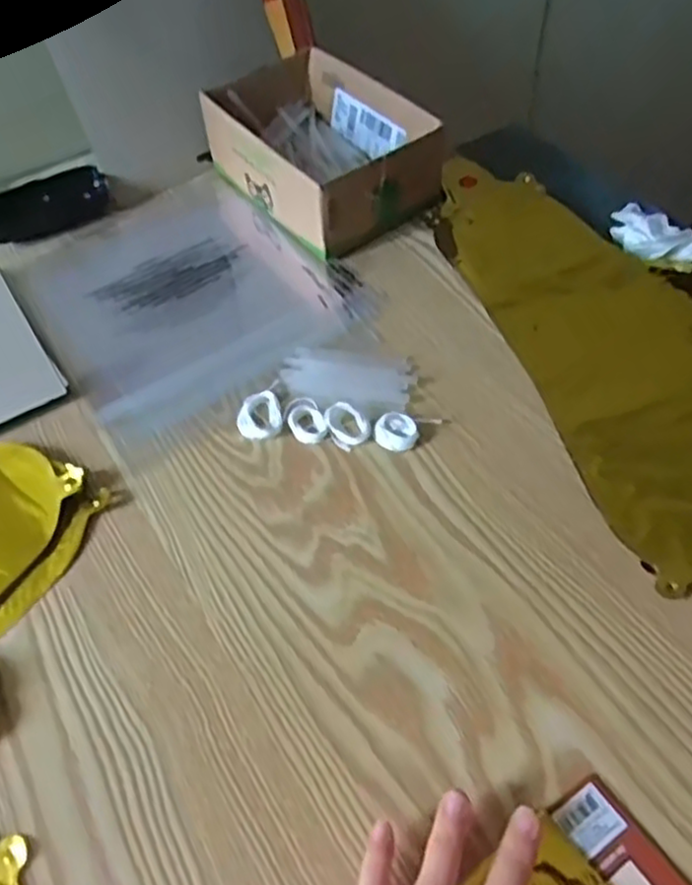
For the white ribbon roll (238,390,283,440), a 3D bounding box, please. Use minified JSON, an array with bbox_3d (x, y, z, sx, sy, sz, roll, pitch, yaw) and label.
[{"bbox_3d":[-0.058,-0.018,0.477,0.029,0.008,0.036,-10,53,-3],"label":"white ribbon roll"}]

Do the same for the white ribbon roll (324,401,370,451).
[{"bbox_3d":[-0.001,-0.014,0.462,0.024,0.013,0.032,-31,57,-18],"label":"white ribbon roll"}]

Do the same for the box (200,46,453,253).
[{"bbox_3d":[-0.025,-0.250,0.609,0.135,0.065,0.195,-35,58,-20],"label":"box"}]

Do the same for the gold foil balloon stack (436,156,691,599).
[{"bbox_3d":[0.208,-0.074,0.496,0.193,0.014,0.418,-17,54,-9],"label":"gold foil balloon stack"}]

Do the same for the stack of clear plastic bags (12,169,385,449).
[{"bbox_3d":[-0.135,-0.125,0.576,0.214,0.017,0.254,-31,57,-18],"label":"stack of clear plastic bags"}]

